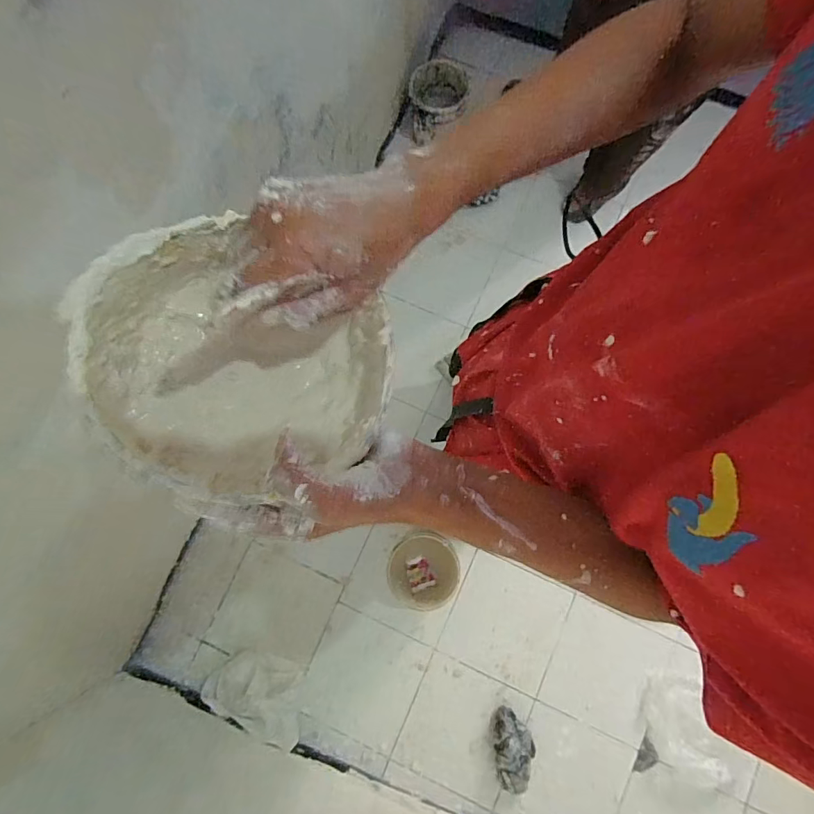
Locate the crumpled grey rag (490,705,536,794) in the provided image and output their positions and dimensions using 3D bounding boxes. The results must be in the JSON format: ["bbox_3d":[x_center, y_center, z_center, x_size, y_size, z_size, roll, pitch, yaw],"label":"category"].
[{"bbox_3d":[0.286,0.914,1.223,0.111,0.058,0.199,-6,79,-2],"label":"crumpled grey rag"}]

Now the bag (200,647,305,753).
[{"bbox_3d":[-0.404,0.768,1.229,0.294,0.081,0.171,22,80,4],"label":"bag"}]

